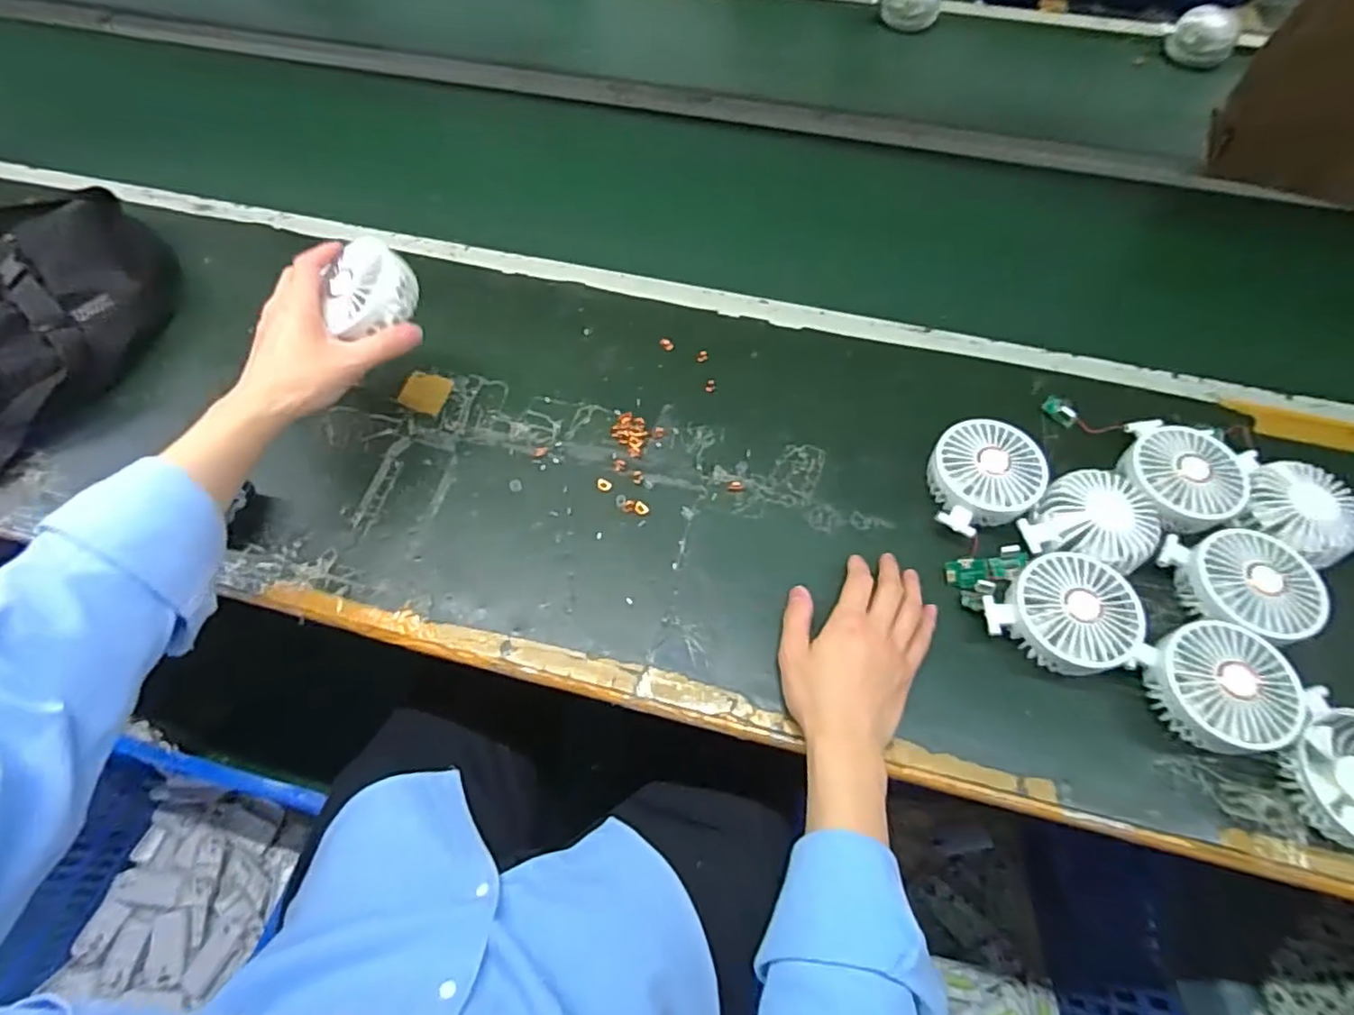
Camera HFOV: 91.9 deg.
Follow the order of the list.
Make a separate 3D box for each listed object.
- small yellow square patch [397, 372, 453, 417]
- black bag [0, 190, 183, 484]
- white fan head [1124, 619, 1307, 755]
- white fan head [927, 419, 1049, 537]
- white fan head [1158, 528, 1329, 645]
[{"bbox_3d":[-0.244,-0.111,0.635,0.046,0.004,0.042,17,61,9],"label":"small yellow square patch"},{"bbox_3d":[-0.606,-0.165,0.624,0.154,0.089,0.327,0,60,0],"label":"black bag"},{"bbox_3d":[0.386,0.129,0.469,0.085,0.048,0.085,0,60,0],"label":"white fan head"},{"bbox_3d":[0.262,-0.027,0.559,0.106,0.043,0.090,-19,61,-11],"label":"white fan head"},{"bbox_3d":[0.430,0.061,0.501,0.095,0.038,0.093,-4,60,-3],"label":"white fan head"}]

